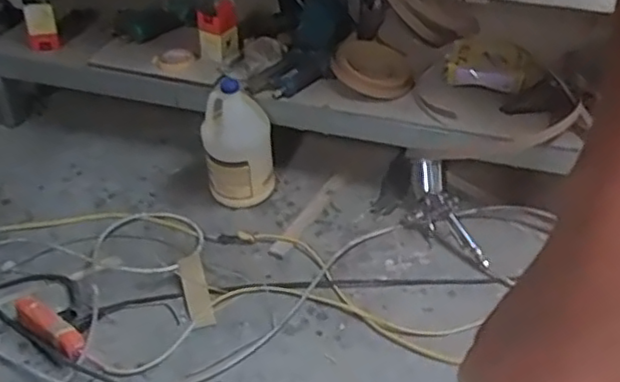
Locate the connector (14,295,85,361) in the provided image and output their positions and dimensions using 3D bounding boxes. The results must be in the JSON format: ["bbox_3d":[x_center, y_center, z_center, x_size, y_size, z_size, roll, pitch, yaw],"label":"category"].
[{"bbox_3d":[-0.481,0.245,1.205,0.183,0.066,0.050,27,49,29],"label":"connector"}]

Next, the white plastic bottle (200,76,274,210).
[{"bbox_3d":[-0.163,-0.102,1.473,0.151,0.284,0.120,-5,42,-4],"label":"white plastic bottle"}]

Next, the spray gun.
[{"bbox_3d":[0.289,0.062,1.449,0.094,0.101,0.258,-19,68,-19],"label":"spray gun"}]

